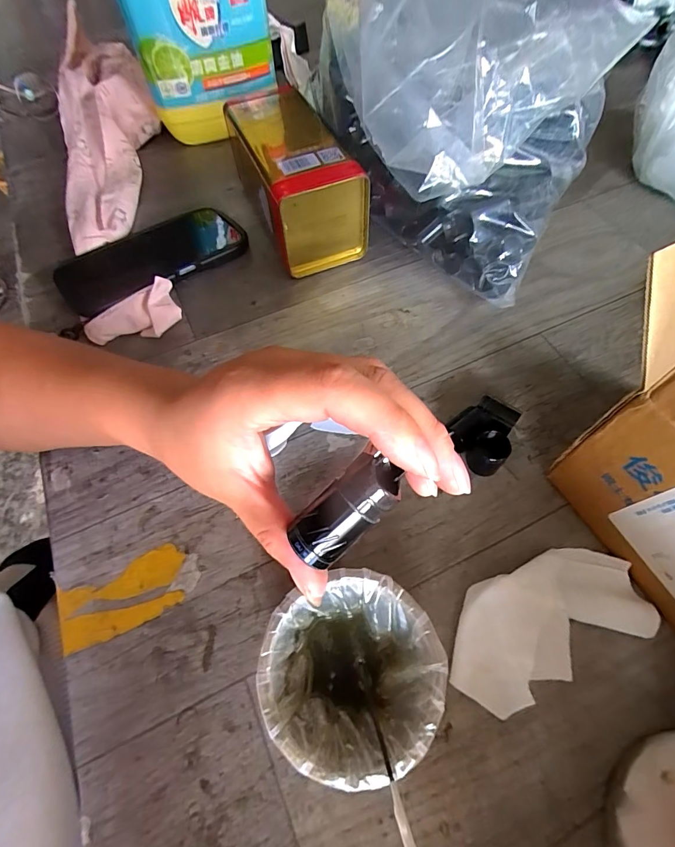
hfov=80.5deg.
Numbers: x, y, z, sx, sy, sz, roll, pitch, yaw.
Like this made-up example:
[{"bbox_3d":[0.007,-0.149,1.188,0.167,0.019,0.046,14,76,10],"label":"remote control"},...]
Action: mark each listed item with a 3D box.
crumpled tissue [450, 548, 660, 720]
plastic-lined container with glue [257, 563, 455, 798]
[{"bbox_3d":[0.119,0.111,0.227,0.119,0.019,0.059,-22,63,-10],"label":"crumpled tissue"},{"bbox_3d":[0.008,0.126,0.205,0.083,0.050,0.081,-1,61,2],"label":"plastic-lined container with glue"}]

